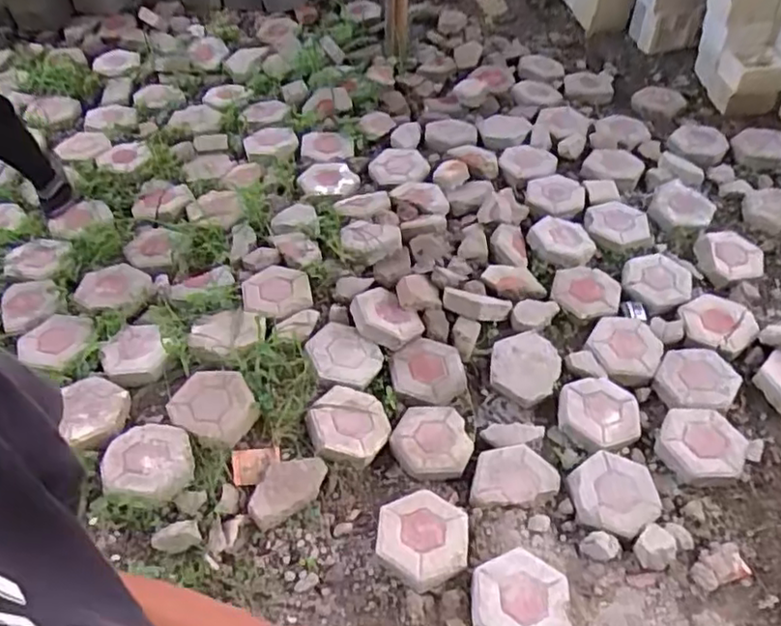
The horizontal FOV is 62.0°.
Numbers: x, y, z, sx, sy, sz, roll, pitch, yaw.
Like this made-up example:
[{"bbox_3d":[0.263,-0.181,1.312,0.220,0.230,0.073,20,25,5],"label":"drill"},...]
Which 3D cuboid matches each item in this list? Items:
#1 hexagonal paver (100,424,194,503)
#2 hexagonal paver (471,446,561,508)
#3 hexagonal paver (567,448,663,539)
[{"bbox_3d":[-0.564,0.342,1.512,0.190,0.049,0.205,-10,48,-9],"label":"hexagonal paver"},{"bbox_3d":[0.291,0.389,1.552,0.219,0.057,0.135,-6,48,-5],"label":"hexagonal paver"},{"bbox_3d":[0.545,0.428,1.563,0.223,0.049,0.199,-26,53,-21],"label":"hexagonal paver"}]

